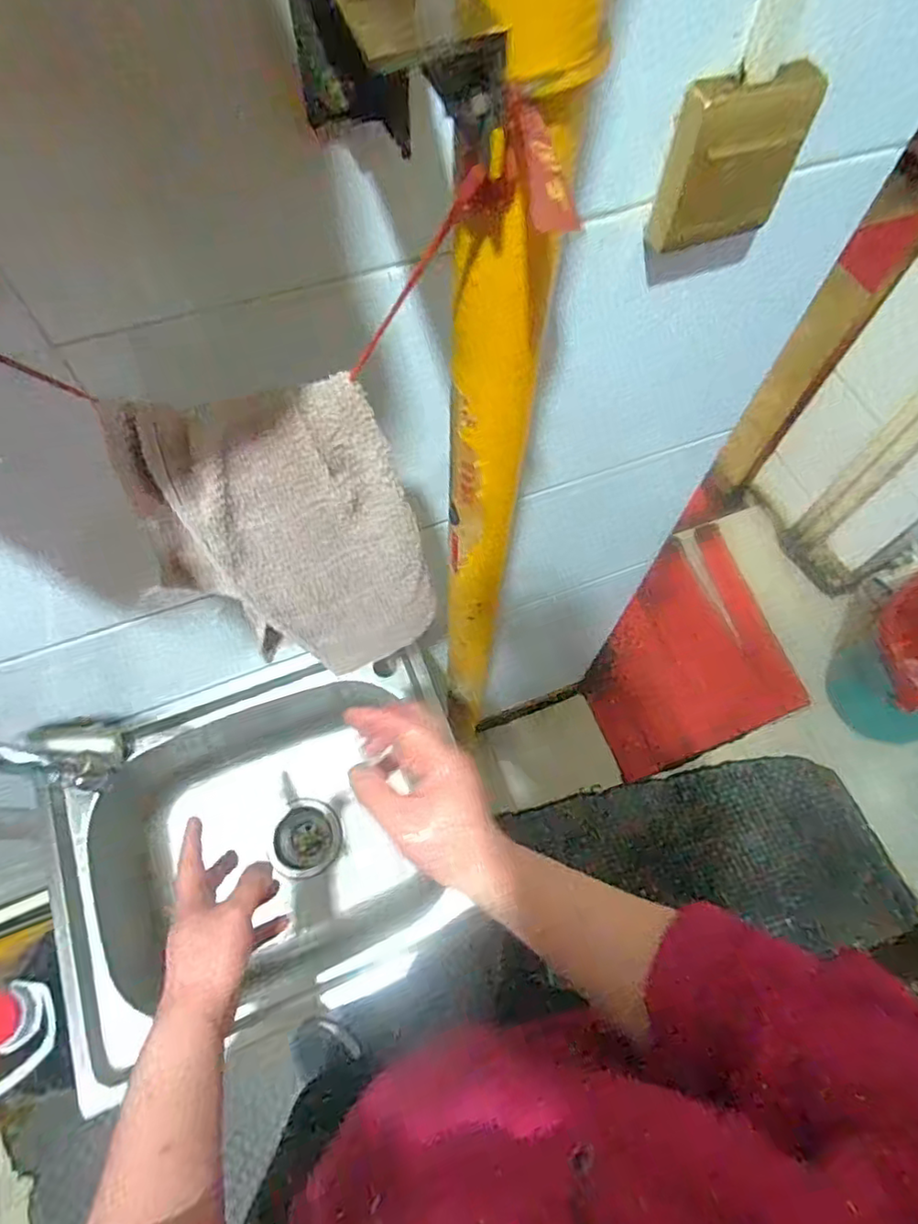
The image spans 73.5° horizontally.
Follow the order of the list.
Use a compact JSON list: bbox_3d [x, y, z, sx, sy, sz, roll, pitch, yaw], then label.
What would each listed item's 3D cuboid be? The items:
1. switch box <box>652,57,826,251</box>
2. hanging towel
[{"bbox_3d":[0.177,-0.291,0.398,0.096,0.087,0.027,-25,68,-13],"label":"switch box"},{"bbox_3d":[-0.095,-0.032,0.392,0.141,0.258,0.037,-13,66,-8],"label":"hanging towel"}]

